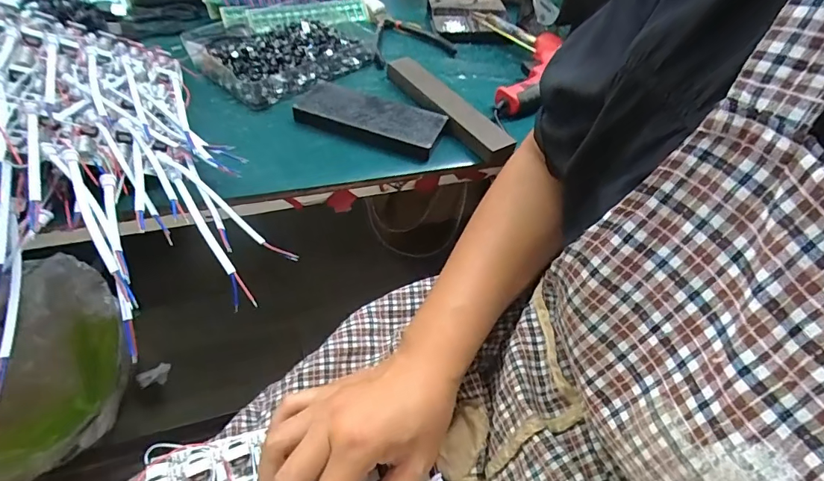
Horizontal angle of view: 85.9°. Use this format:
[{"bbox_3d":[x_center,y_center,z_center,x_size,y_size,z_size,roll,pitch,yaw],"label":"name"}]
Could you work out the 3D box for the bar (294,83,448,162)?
[{"bbox_3d":[-0.044,-0.127,0.460,0.152,0.019,0.068,20,51,11],"label":"bar"}]

